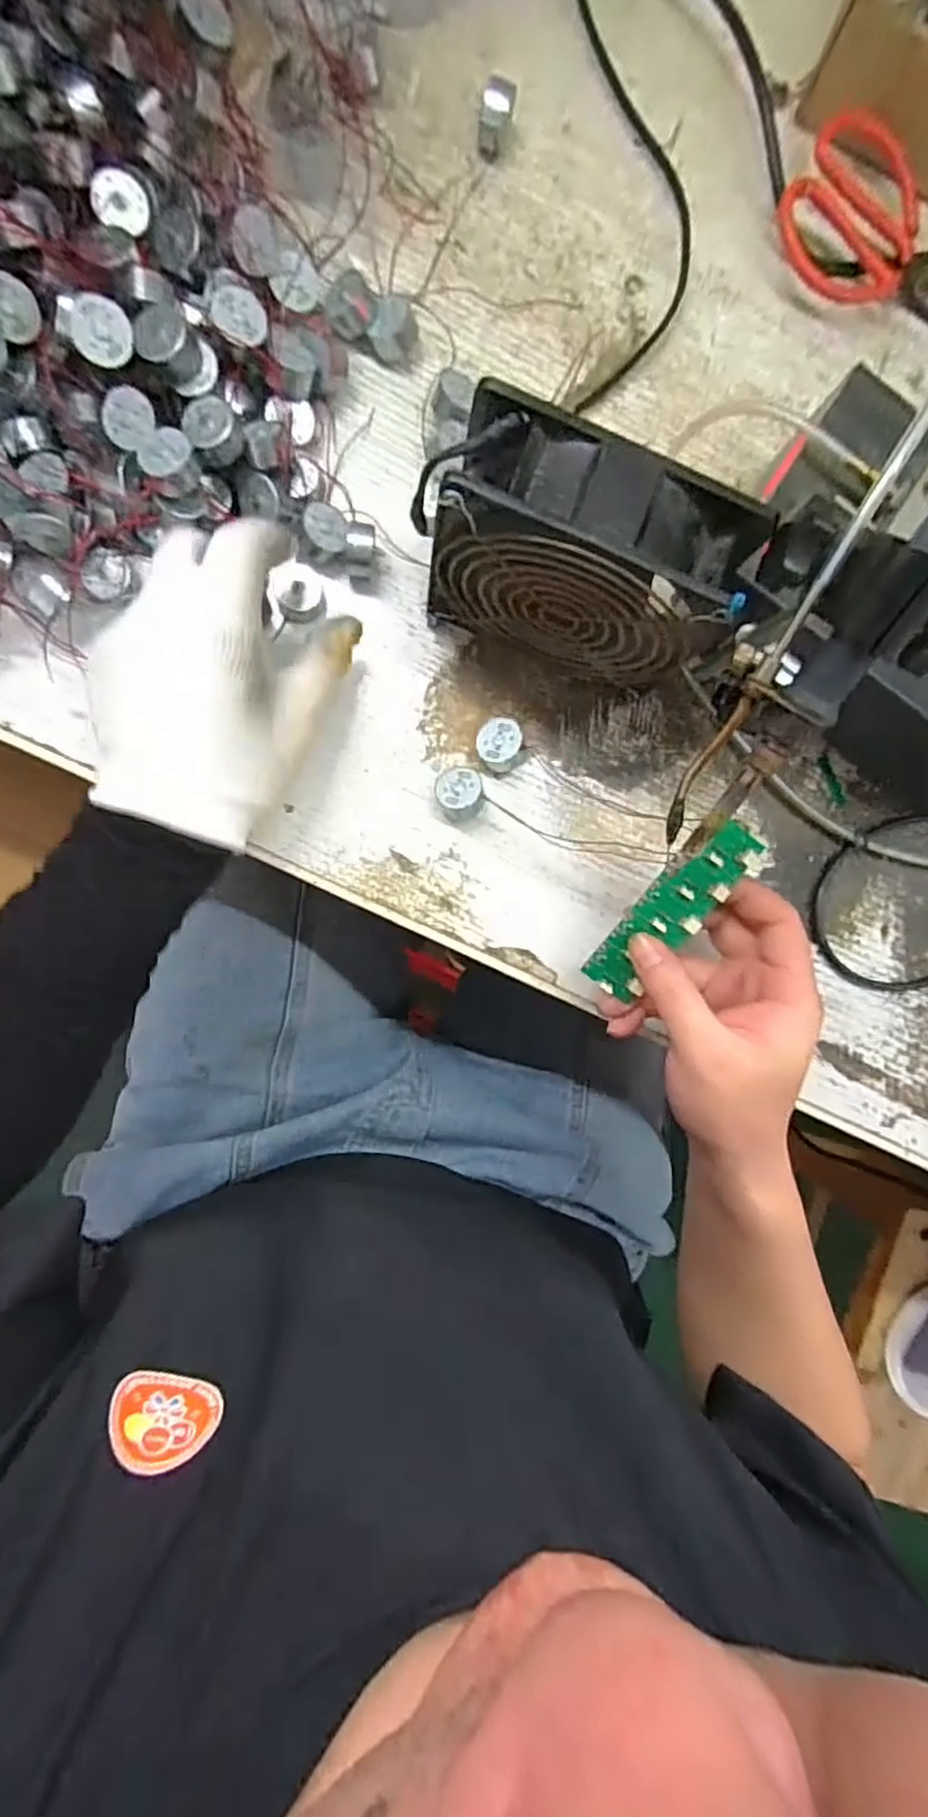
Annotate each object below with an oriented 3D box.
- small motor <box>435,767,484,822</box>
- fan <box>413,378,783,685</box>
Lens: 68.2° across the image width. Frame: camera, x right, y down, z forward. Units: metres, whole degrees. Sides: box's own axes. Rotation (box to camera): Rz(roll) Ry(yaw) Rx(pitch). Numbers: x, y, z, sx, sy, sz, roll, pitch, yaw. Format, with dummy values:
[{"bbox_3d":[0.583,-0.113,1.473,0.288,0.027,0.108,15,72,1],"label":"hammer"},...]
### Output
[{"bbox_3d":[-0.003,-0.058,0.349,0.023,0.019,0.026,4,91,-5],"label":"small motor"},{"bbox_3d":[0.045,-0.144,0.301,0.126,0.121,0.051,18,91,-7],"label":"fan"}]

